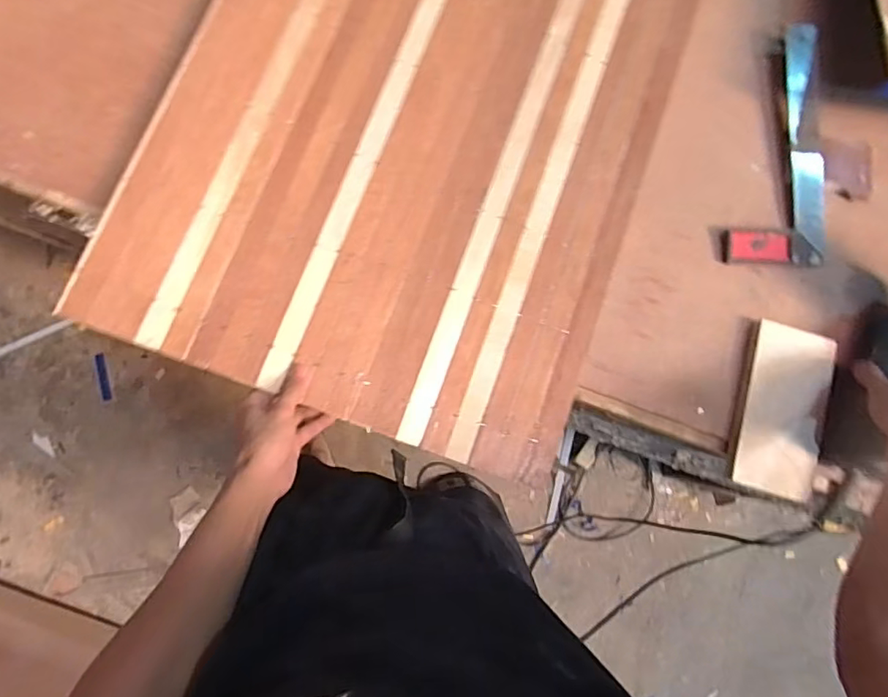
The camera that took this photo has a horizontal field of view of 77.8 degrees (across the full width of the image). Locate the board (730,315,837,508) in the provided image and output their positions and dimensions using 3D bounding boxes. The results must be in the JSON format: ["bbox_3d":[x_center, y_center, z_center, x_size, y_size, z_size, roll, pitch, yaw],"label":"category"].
[{"bbox_3d":[0.384,0.068,0.616,0.088,0.023,0.185,17,80,-2],"label":"board"}]

